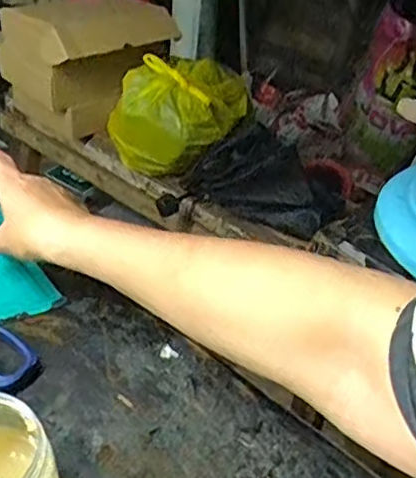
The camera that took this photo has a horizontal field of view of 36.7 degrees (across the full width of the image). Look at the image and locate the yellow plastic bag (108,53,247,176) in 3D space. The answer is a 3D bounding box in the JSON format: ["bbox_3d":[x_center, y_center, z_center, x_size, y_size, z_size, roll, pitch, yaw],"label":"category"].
[{"bbox_3d":[-0.056,-0.246,1.208,0.226,0.172,0.267,14,37,10],"label":"yellow plastic bag"}]

